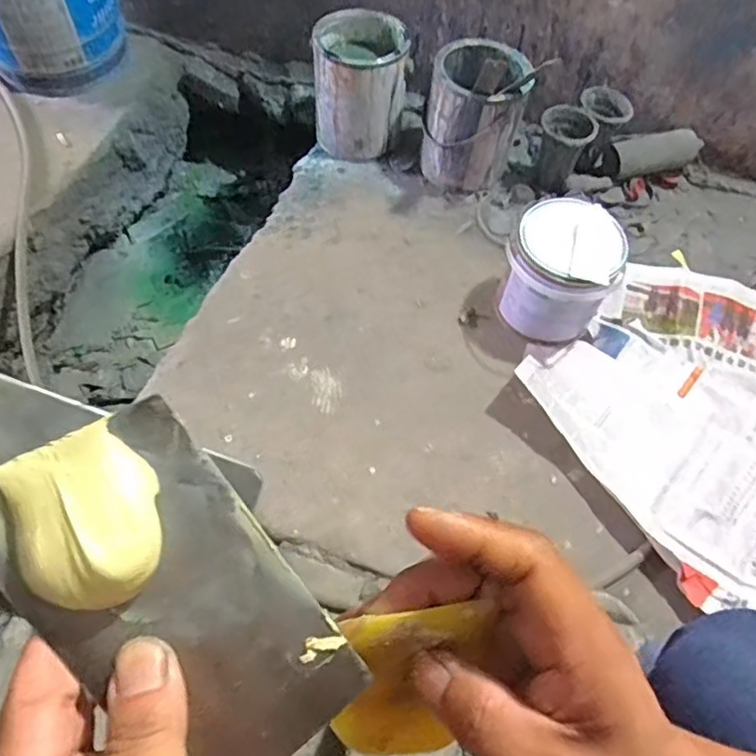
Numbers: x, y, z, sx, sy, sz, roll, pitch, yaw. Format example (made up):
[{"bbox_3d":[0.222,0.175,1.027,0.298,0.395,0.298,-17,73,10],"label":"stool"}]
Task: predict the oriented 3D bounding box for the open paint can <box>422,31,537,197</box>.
[{"bbox_3d":[0.167,-0.458,1.085,0.157,0.225,0.161,1,58,-2],"label":"open paint can"}]

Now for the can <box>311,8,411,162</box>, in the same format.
[{"bbox_3d":[-0.033,-0.529,1.142,0.162,0.185,0.178,4,58,0],"label":"can"}]

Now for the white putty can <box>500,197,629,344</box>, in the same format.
[{"bbox_3d":[0.268,-0.150,0.935,0.149,0.169,0.141,1,58,-2],"label":"white putty can"}]

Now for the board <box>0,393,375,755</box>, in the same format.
[{"bbox_3d":[-0.066,0.073,0.204,0.071,0.015,0.132,-37,97,-16],"label":"board"}]

